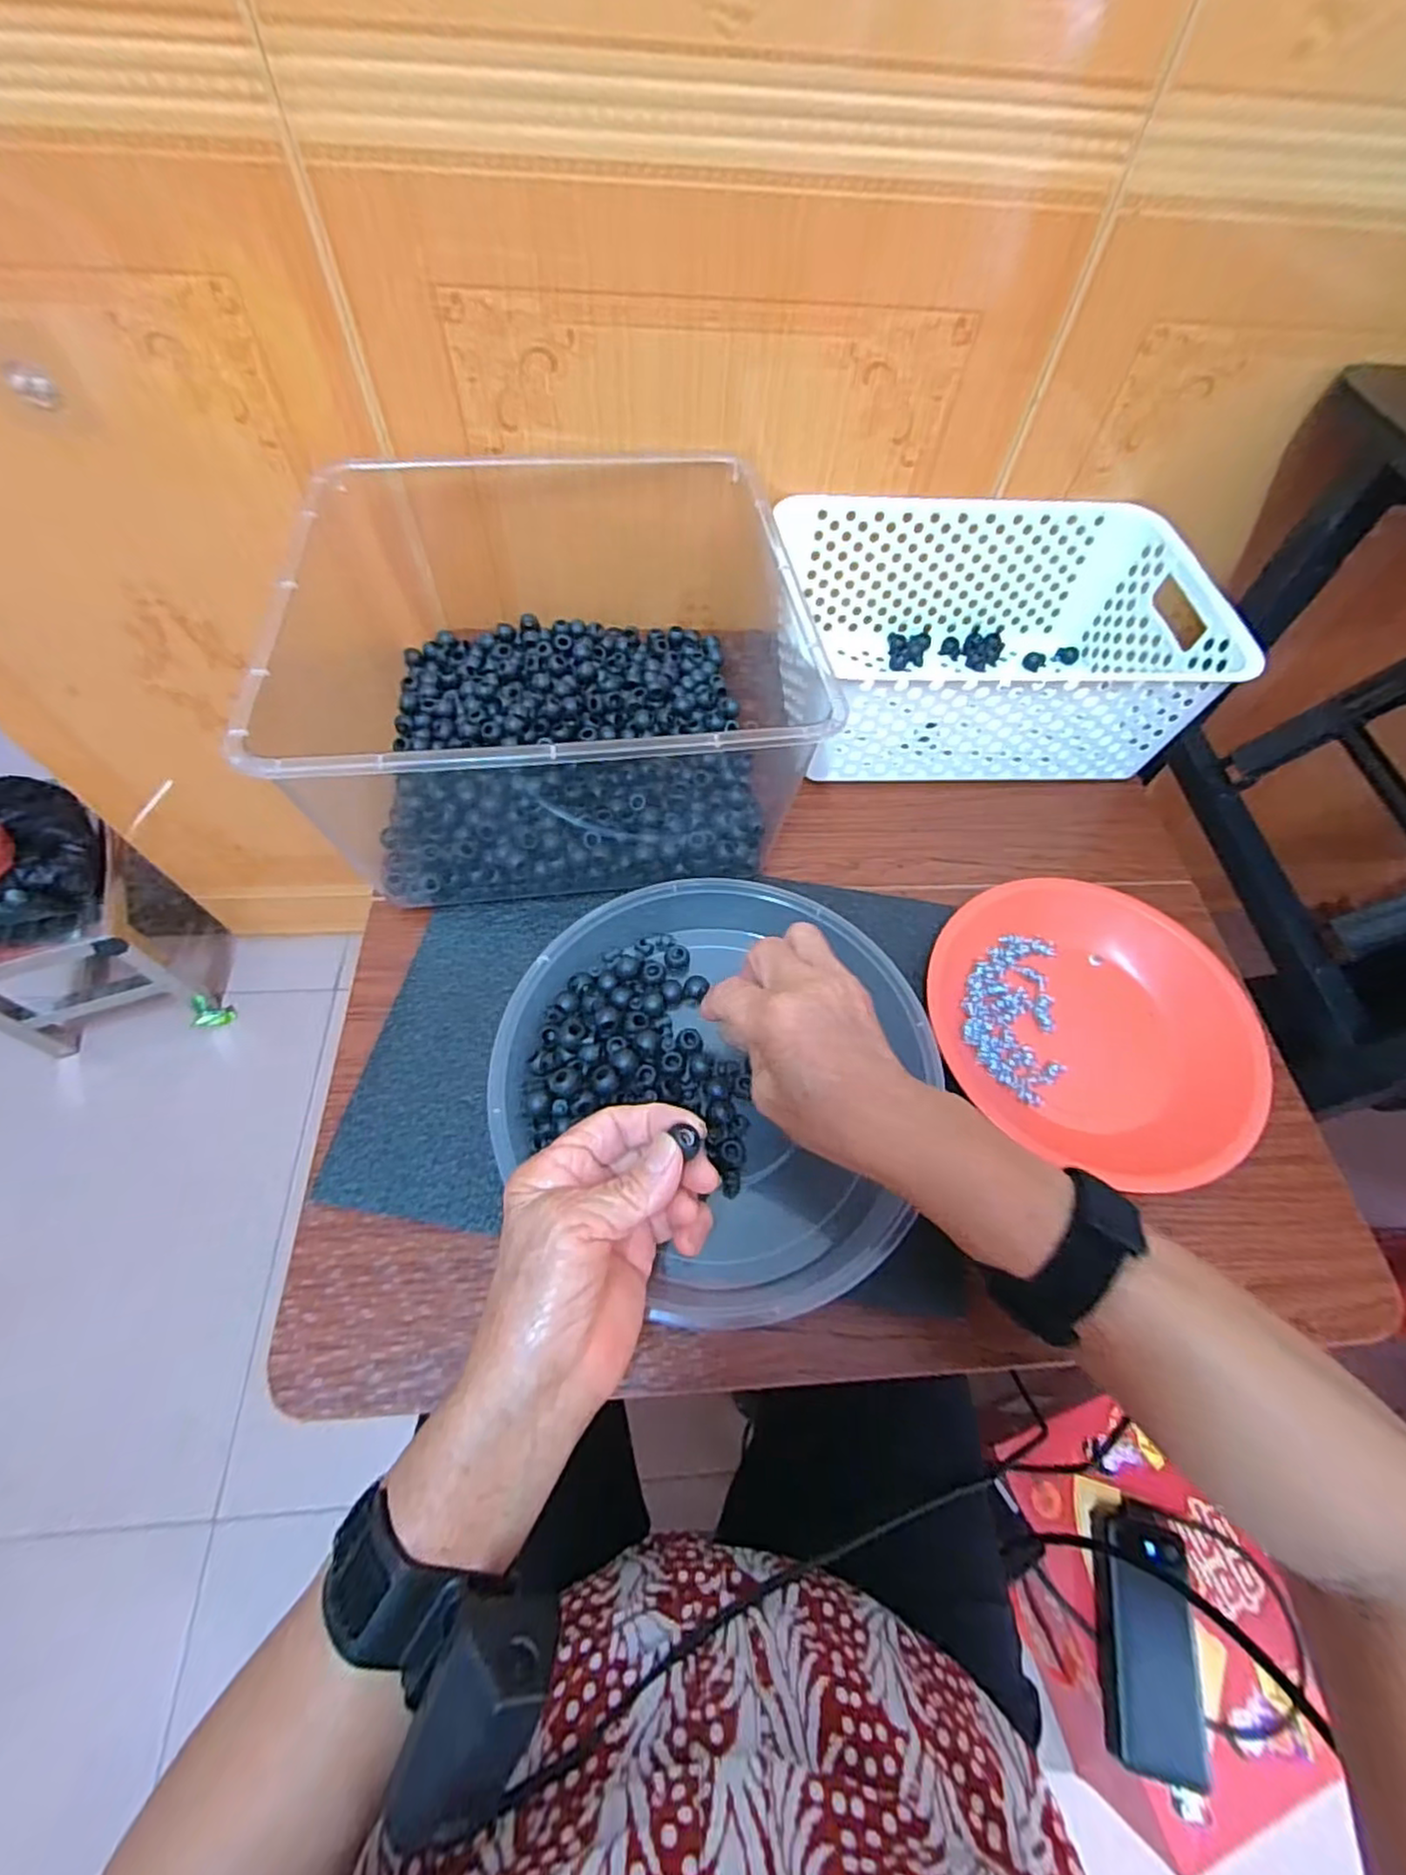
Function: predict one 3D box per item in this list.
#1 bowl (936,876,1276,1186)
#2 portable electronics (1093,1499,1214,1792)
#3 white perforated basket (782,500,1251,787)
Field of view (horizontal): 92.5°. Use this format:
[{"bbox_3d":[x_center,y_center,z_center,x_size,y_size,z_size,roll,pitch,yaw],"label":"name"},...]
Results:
[{"bbox_3d":[0.233,0.051,0.415,0.189,0.034,0.181,2,60,-3],"label":"bowl"},{"bbox_3d":[0.369,0.575,0.555,0.073,0.029,0.165,11,60,2],"label":"portable electronics"},{"bbox_3d":[0.210,-0.225,0.523,0.294,0.112,0.198,-1,61,-5],"label":"white perforated basket"}]

